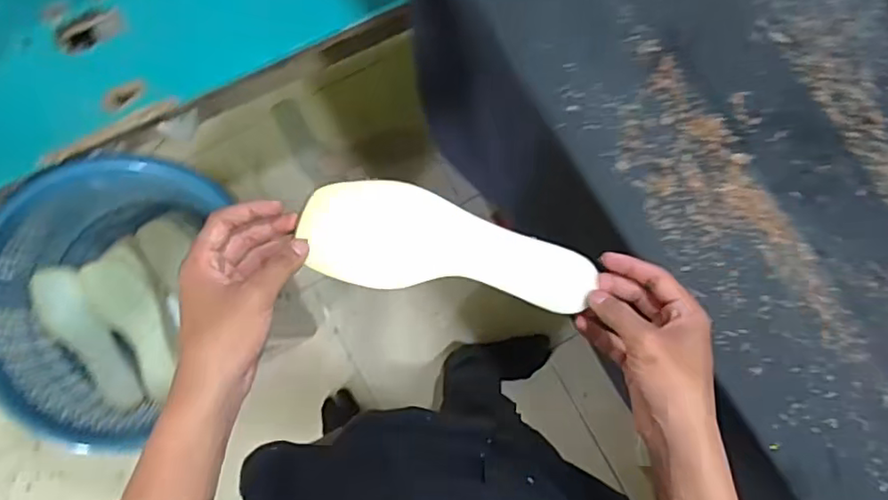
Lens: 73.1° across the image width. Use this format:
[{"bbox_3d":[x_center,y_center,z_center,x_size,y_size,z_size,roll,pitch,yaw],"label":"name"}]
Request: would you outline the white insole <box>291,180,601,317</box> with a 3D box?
[{"bbox_3d":[0.004,0.000,0.478,0.225,0.024,0.079,12,85,-7],"label":"white insole"}]

